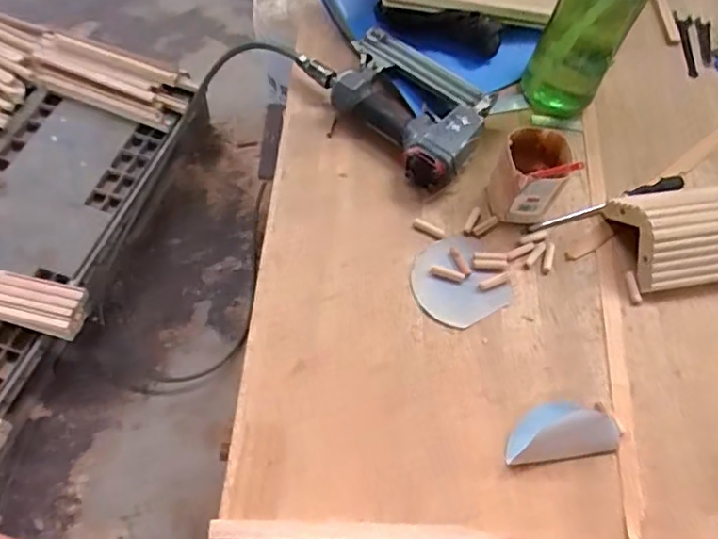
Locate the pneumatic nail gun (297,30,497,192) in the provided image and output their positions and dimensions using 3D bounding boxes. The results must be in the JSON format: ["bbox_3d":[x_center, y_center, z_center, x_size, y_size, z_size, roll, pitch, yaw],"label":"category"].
[{"bbox_3d":[0.067,-0.231,0.800,0.160,0.059,0.259,-36,71,-22],"label":"pneumatic nail gun"}]

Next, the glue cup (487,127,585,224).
[{"bbox_3d":[0.210,-0.119,0.728,0.080,0.101,0.098,10,61,0],"label":"glue cup"}]

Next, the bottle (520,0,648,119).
[{"bbox_3d":[0.302,-0.342,0.768,0.096,0.271,0.102,4,61,-4],"label":"bottle"}]

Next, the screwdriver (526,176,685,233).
[{"bbox_3d":[0.327,-0.090,0.767,0.239,0.022,0.022,-15,62,-12],"label":"screwdriver"}]

